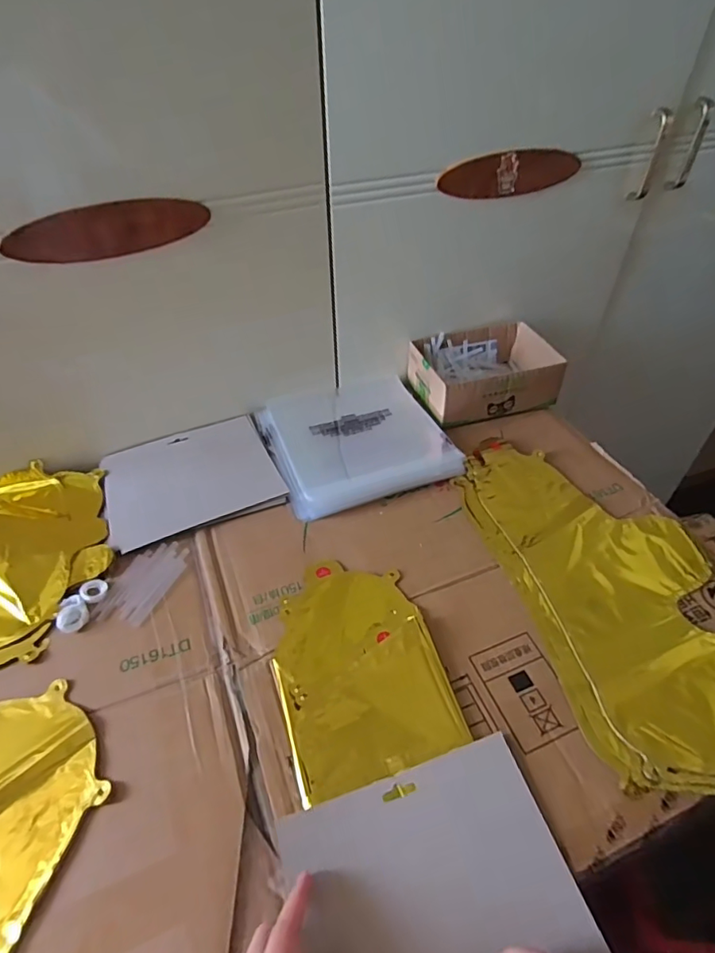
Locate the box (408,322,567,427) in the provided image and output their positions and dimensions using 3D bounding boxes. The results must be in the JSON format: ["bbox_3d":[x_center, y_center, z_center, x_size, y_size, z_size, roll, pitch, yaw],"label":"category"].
[{"bbox_3d":[0.181,-0.152,0.746,0.188,0.061,0.133,-13,47,-12],"label":"box"}]

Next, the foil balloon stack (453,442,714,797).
[{"bbox_3d":[0.279,0.108,0.530,0.232,0.014,0.407,-11,47,-10],"label":"foil balloon stack"}]

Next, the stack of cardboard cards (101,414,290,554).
[{"bbox_3d":[-0.203,-0.001,0.635,0.197,0.009,0.161,-18,49,-16],"label":"stack of cardboard cards"}]

